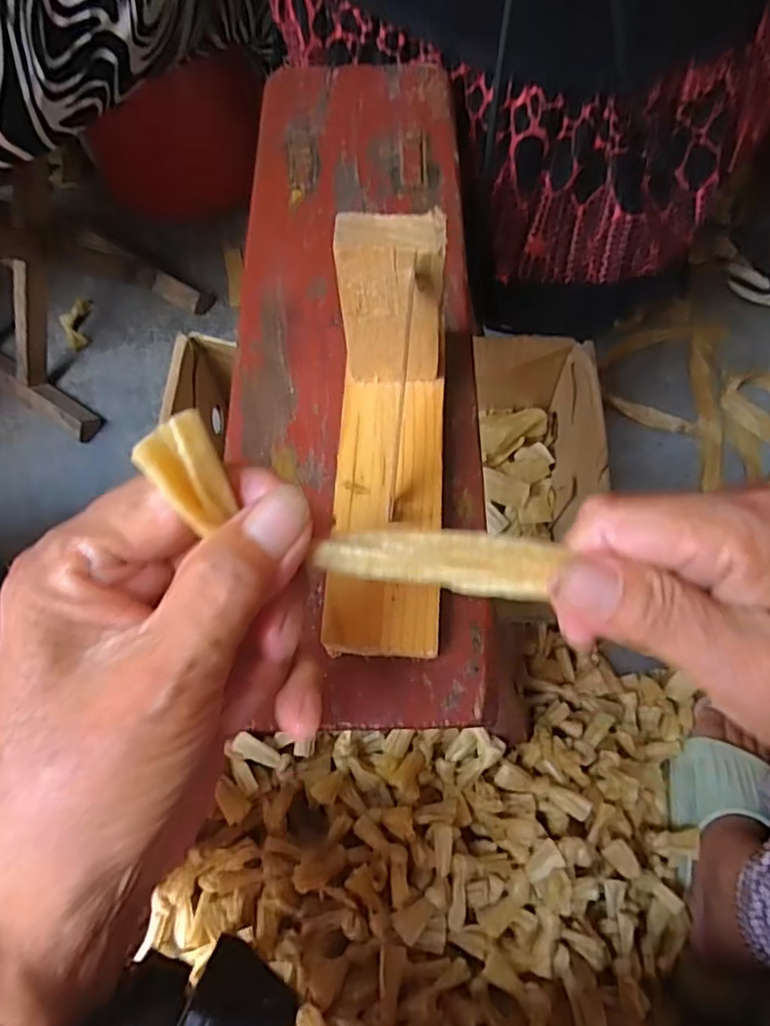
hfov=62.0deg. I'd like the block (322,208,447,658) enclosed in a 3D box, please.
[{"bbox_3d":[0.002,-0.025,0.236,0.047,0.082,0.145,3,69,1],"label":"block"}]

